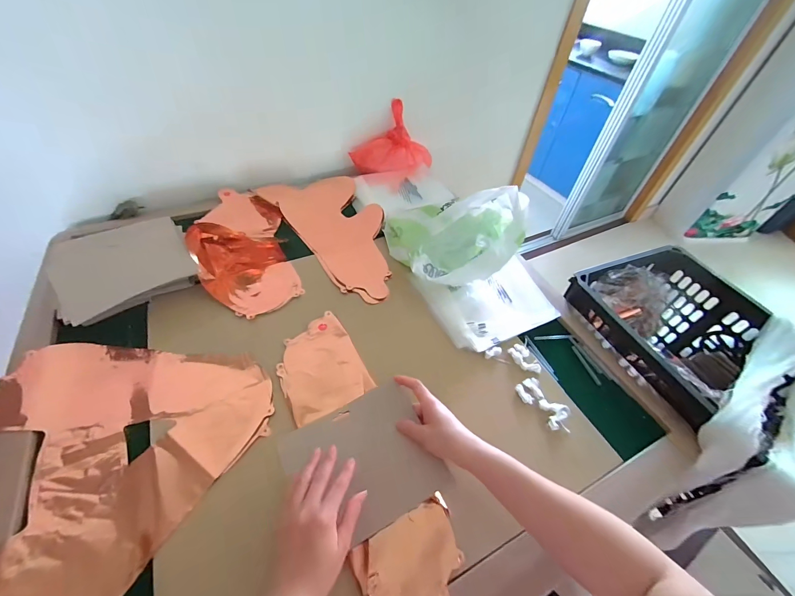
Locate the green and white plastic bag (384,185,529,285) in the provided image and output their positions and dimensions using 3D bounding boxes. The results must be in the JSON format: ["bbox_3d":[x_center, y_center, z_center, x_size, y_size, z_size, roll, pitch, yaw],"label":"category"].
[{"bbox_3d":[0.123,-0.134,0.676,0.244,0.148,0.200,-11,52,-14],"label":"green and white plastic bag"}]

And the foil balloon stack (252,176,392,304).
[{"bbox_3d":[-0.131,-0.168,0.787,0.209,0.024,0.462,-27,57,-25],"label":"foil balloon stack"}]

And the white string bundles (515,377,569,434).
[{"bbox_3d":[0.231,0.167,0.525,0.048,0.013,0.091,-23,55,-22],"label":"white string bundles"}]

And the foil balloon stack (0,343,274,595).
[{"bbox_3d":[-0.415,0.191,0.442,0.365,0.022,0.409,31,54,20],"label":"foil balloon stack"}]

